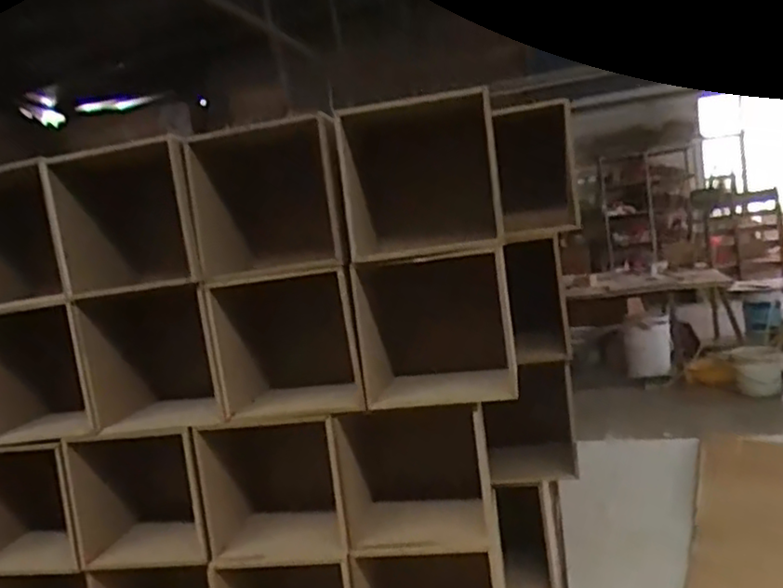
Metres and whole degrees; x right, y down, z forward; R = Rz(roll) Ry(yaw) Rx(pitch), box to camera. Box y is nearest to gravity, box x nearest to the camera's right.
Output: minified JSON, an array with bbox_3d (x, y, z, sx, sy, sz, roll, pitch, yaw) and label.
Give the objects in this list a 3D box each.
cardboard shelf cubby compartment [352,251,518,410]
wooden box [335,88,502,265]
[{"bbox_3d":[0.031,0.025,0.579,0.110,0.106,0.196,-8,5,1],"label":"cardboard shelf cubby compartment"},{"bbox_3d":[0.022,-0.086,0.520,0.118,0.106,0.108,-8,5,4],"label":"wooden box"}]

